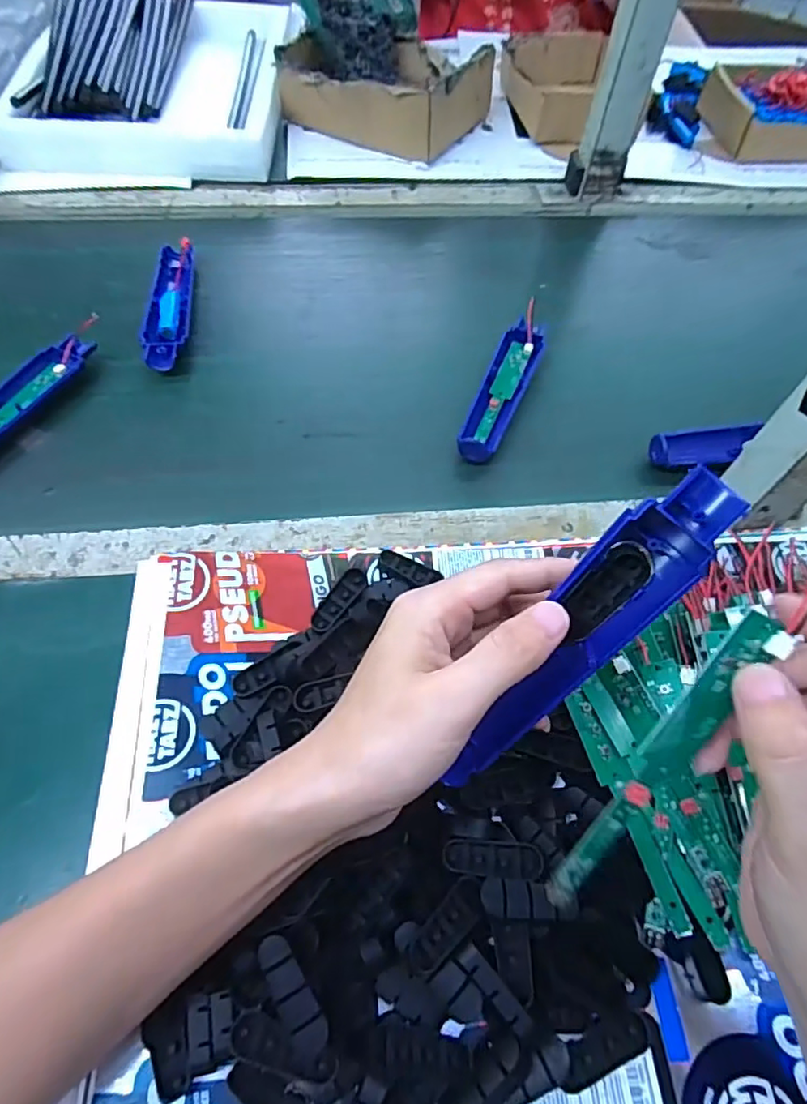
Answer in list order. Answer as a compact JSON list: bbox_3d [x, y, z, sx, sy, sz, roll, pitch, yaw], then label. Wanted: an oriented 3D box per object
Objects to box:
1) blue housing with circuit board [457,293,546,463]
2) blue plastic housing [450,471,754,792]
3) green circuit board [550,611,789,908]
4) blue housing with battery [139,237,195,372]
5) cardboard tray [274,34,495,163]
[{"bbox_3d":[0.088,-0.145,0.513,0.037,0.026,0.176,21,60,10],"label":"blue housing with circuit board"},{"bbox_3d":[0.075,0.040,0.255,0.037,0.025,0.171,41,110,20],"label":"blue plastic housing"},{"bbox_3d":[0.097,0.083,0.226,0.016,0.007,0.139,33,106,17],"label":"green circuit board"},{"bbox_3d":[-0.216,-0.229,0.546,0.037,0.021,0.165,-4,59,-5],"label":"blue housing with battery"},{"bbox_3d":[-0.018,-0.570,0.721,0.204,0.080,0.204,28,62,14],"label":"cardboard tray"}]

